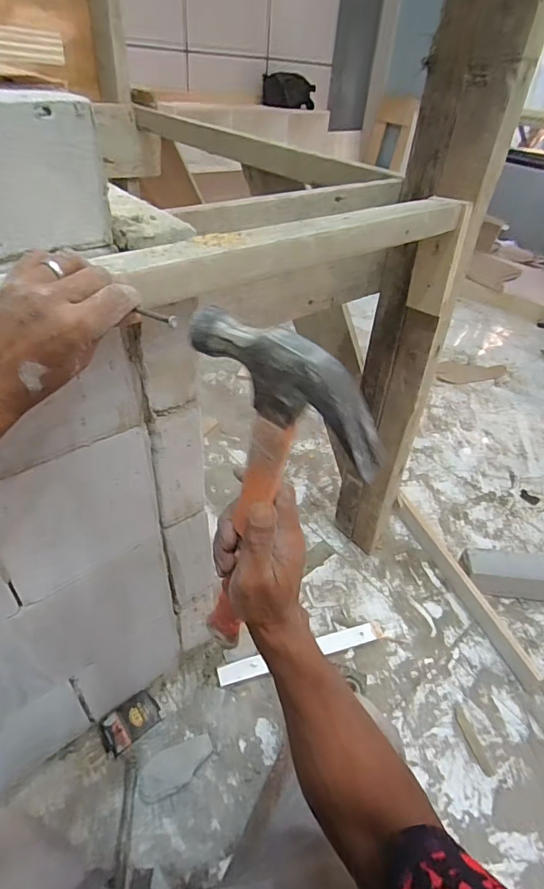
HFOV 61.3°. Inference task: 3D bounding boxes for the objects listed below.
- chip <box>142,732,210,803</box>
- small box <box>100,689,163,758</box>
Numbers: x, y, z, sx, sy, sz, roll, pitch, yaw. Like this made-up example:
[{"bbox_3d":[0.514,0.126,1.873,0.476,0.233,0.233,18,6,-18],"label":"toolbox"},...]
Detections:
[{"bbox_3d":[-0.162,0.552,0.786,0.124,0.017,0.062,-14,44,-22],"label":"chip"},{"bbox_3d":[-0.256,0.501,0.830,0.101,0.022,0.065,-30,70,-30],"label":"small box"}]

